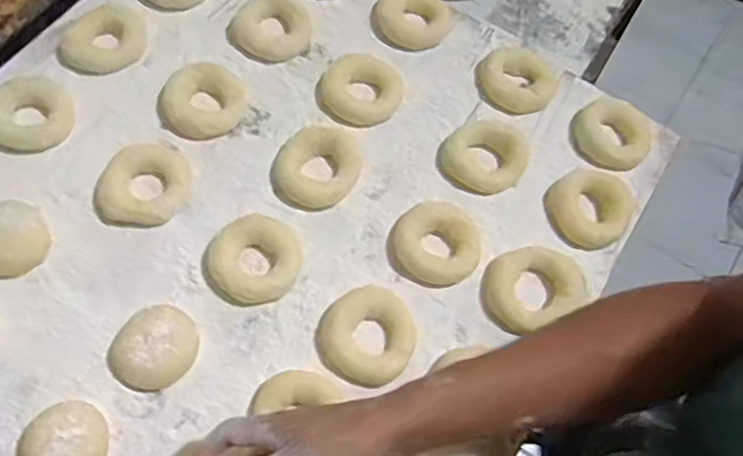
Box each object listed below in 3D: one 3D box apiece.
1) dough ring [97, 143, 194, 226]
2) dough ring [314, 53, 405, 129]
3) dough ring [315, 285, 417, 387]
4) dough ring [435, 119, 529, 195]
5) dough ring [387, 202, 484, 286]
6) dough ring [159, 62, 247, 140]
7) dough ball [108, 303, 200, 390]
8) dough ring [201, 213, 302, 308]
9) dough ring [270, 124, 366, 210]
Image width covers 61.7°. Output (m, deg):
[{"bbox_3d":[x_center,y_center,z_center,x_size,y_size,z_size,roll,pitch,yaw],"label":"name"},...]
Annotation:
[{"bbox_3d":[-0.195,-0.037,0.537,0.067,0.018,0.079,17,67,7],"label":"dough ring"},{"bbox_3d":[-0.010,-0.131,0.596,0.075,0.010,0.078,0,66,-1],"label":"dough ring"},{"bbox_3d":[-0.003,0.087,0.502,0.076,0.021,0.072,0,66,-1],"label":"dough ring"},{"bbox_3d":[0.105,-0.068,0.573,0.074,0.014,0.077,0,66,-1],"label":"dough ring"},{"bbox_3d":[0.057,0.014,0.536,0.079,0.015,0.070,-30,70,-13],"label":"dough ring"},{"bbox_3d":[-0.156,-0.117,0.574,0.068,0.020,0.076,41,72,16],"label":"dough ring"},{"bbox_3d":[-0.169,0.092,0.482,0.058,0.023,0.065,35,71,14],"label":"dough ball"},{"bbox_3d":[-0.099,0.027,0.524,0.075,0.018,0.077,0,66,-1],"label":"dough ring"},{"bbox_3d":[-0.047,-0.055,0.558,0.073,0.019,0.084,31,70,12],"label":"dough ring"}]

